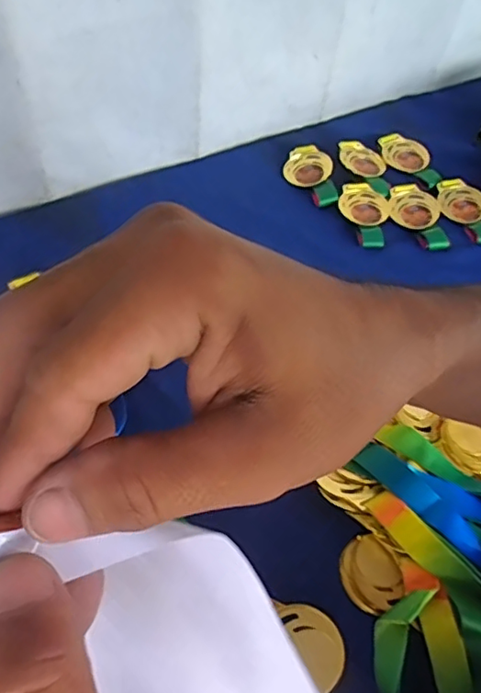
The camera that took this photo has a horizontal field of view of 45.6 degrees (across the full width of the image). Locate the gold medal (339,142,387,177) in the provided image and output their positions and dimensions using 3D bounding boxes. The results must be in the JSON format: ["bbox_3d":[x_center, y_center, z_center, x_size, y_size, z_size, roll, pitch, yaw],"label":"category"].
[{"bbox_3d":[0.163,-0.254,0.777,0.070,0.005,0.051,34,66,9],"label":"gold medal"}]

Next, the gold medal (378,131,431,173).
[{"bbox_3d":[0.221,-0.263,0.782,0.072,0.009,0.050,32,80,9],"label":"gold medal"}]

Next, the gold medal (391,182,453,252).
[{"bbox_3d":[0.222,-0.163,0.716,0.064,0.018,0.102,3,53,-2],"label":"gold medal"}]

